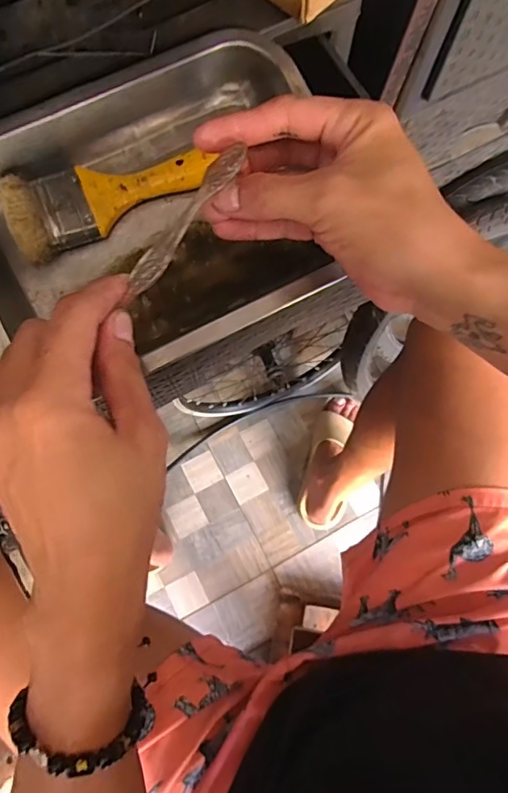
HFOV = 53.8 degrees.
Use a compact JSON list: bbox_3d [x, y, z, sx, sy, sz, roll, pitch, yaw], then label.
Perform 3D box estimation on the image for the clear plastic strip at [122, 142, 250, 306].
[{"bbox_3d":[-0.037,-0.092,0.264,0.014,0.014,0.090,41,96,8],"label":"clear plastic strip"}]

